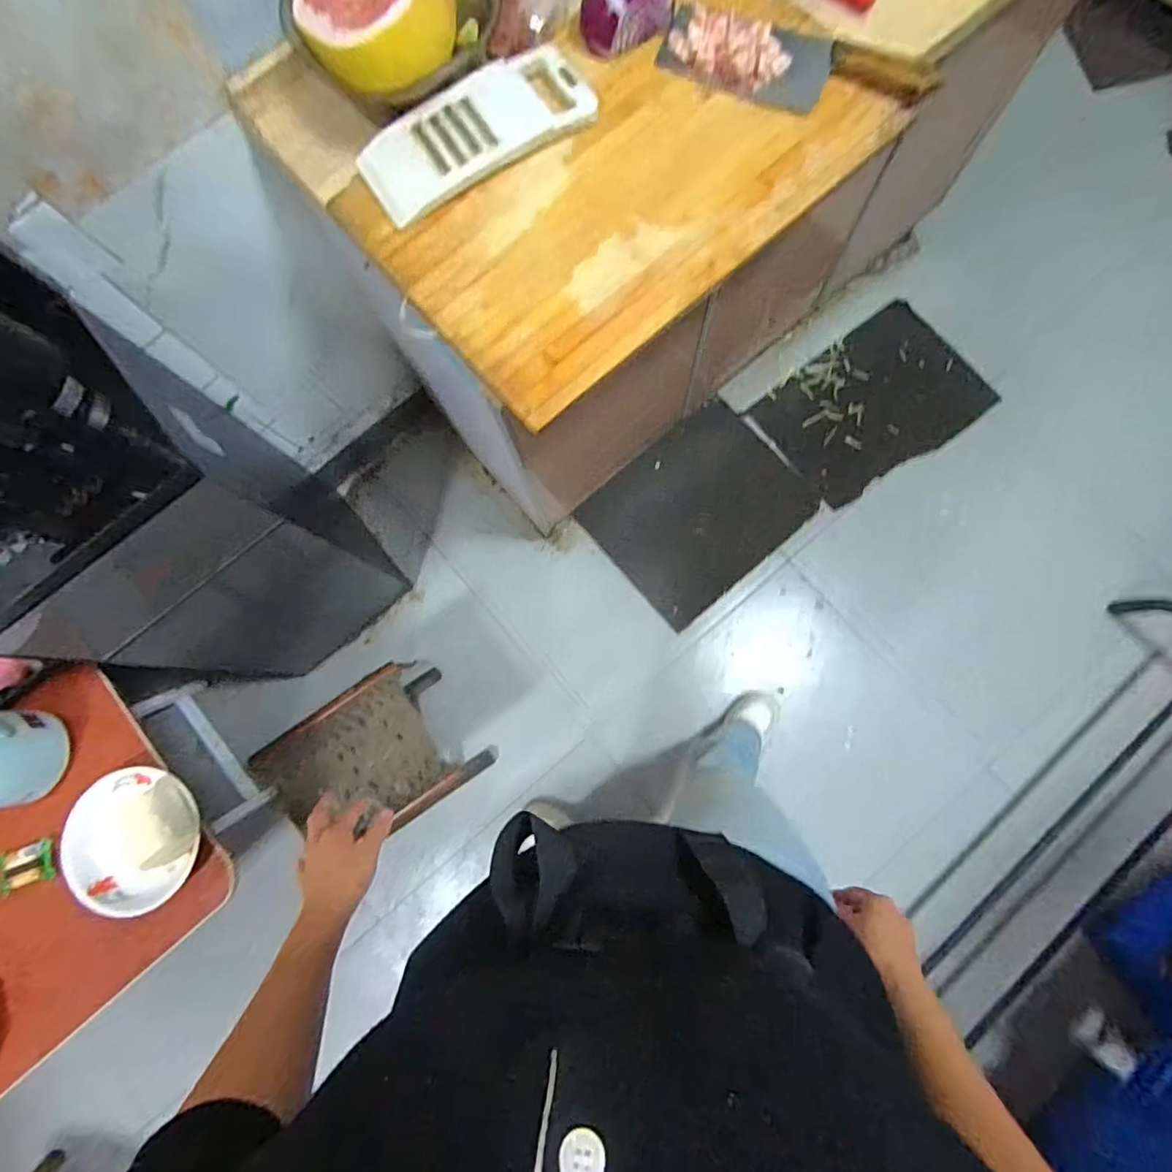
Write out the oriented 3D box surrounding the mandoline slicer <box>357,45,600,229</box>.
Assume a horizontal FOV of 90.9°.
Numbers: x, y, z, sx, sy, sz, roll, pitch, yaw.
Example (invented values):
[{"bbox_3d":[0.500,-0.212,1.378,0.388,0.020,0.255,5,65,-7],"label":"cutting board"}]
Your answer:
[{"bbox_3d":[-0.119,-0.493,0.621,0.258,0.020,0.109,-31,82,-4],"label":"mandoline slicer"}]

